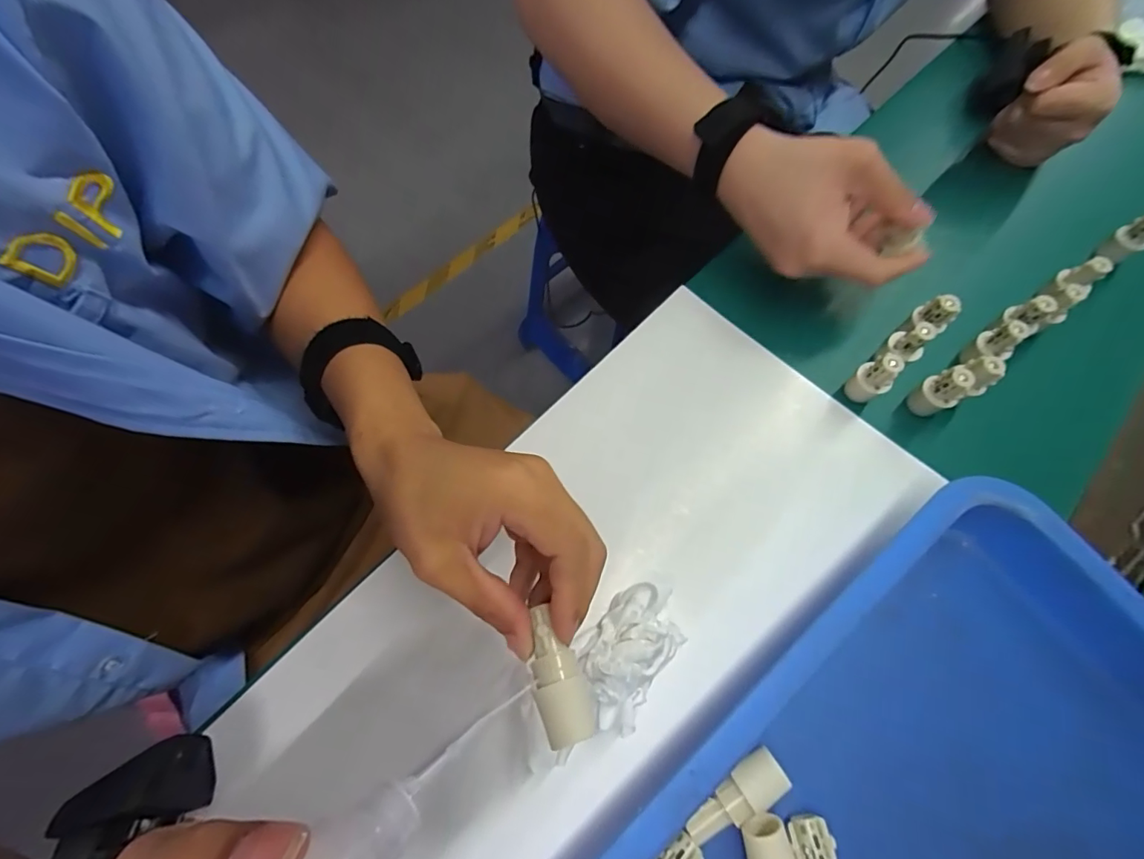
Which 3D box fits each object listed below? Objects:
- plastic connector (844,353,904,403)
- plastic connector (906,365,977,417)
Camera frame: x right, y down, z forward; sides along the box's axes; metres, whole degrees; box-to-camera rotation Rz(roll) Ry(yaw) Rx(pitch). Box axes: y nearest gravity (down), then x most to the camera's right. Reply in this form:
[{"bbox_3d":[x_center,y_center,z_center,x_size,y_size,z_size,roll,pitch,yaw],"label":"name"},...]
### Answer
[{"bbox_3d":[0.207,-0.035,0.340,0.018,0.038,0.016,10,69,0],"label":"plastic connector"},{"bbox_3d":[0.255,-0.027,0.342,0.019,0.046,0.019,15,69,2],"label":"plastic connector"}]

